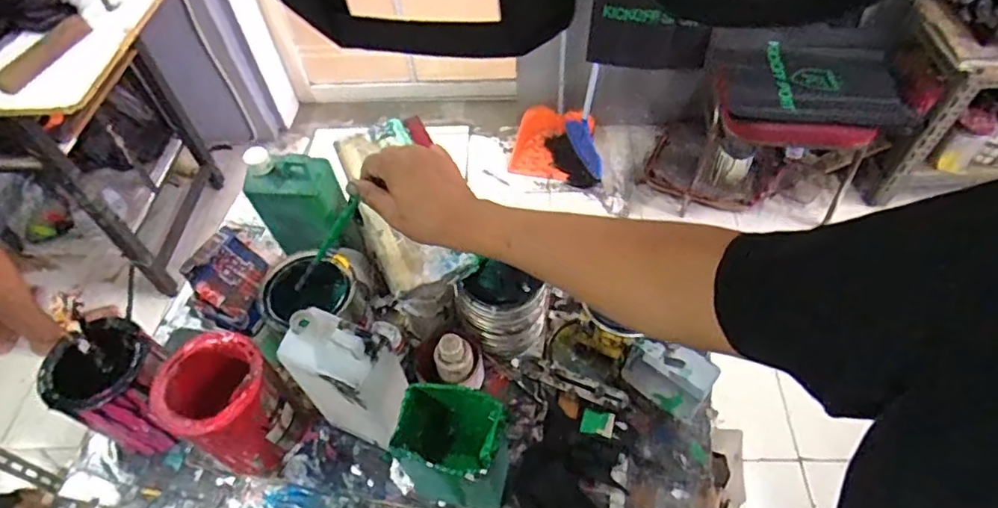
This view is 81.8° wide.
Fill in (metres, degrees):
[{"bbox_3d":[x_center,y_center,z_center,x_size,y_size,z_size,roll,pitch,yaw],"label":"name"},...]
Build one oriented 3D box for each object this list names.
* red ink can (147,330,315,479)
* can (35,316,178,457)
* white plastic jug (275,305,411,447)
[{"bbox_3d":[-0.294,0.176,0.647,0.114,0.171,0.104,-2,54,2],"label":"red ink can"},{"bbox_3d":[-0.425,0.157,0.666,0.101,0.168,0.109,-2,54,2],"label":"can"},{"bbox_3d":[-0.150,0.137,0.602,0.102,0.205,0.062,18,57,16],"label":"white plastic jug"}]

